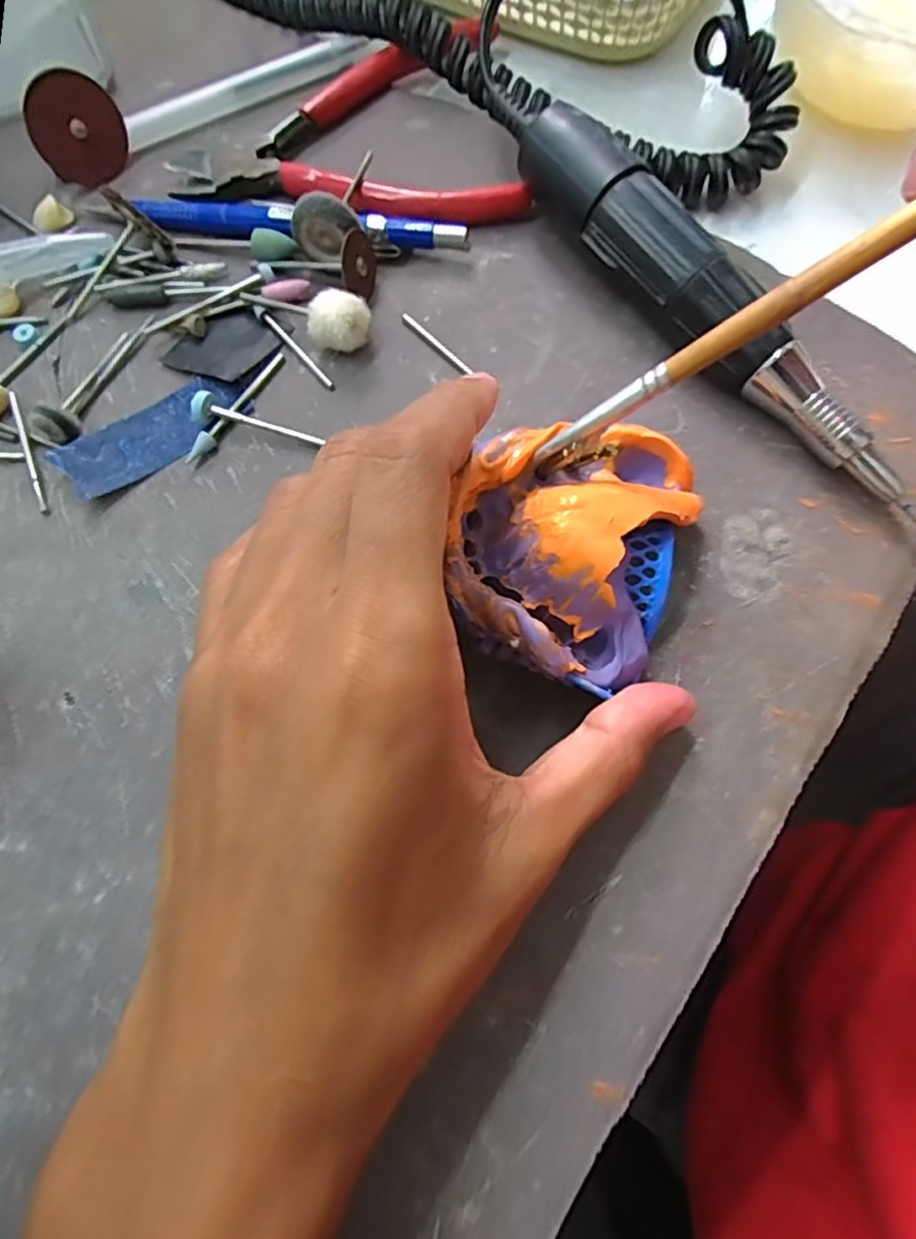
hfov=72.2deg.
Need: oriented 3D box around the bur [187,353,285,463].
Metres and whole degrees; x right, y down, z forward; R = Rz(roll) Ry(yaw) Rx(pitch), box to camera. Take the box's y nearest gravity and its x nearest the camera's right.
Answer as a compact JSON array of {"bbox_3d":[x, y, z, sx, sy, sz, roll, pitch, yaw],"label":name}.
[{"bbox_3d":[-0.070,-0.068,0.198,0.004,0.004,0.046,30,76,10],"label":"bur"}]

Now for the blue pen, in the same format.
[{"bbox_3d":[-0.055,-0.134,0.214,0.116,0.011,0.010,9,73,5],"label":"blue pen"}]

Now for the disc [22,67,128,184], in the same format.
[{"bbox_3d":[-0.132,-0.172,0.219,0.031,0.030,0.004,-32,47,-16],"label":"disc"}]

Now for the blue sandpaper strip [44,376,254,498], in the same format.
[{"bbox_3d":[-0.094,-0.059,0.196,0.058,0.007,0.020,-35,74,-8],"label":"blue sandpaper strip"}]

